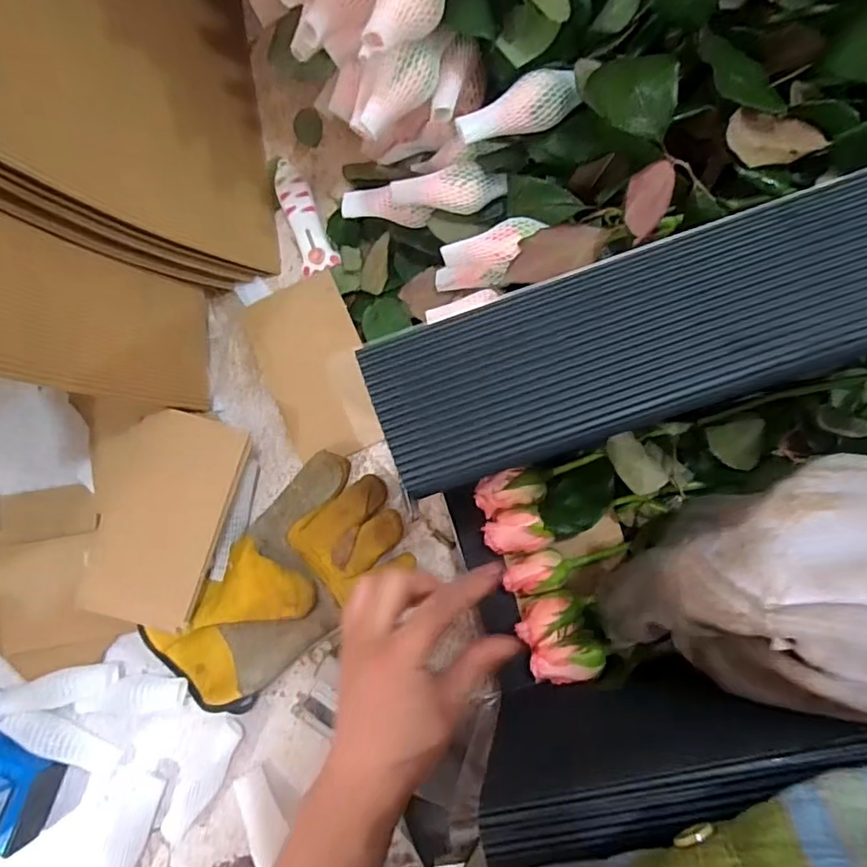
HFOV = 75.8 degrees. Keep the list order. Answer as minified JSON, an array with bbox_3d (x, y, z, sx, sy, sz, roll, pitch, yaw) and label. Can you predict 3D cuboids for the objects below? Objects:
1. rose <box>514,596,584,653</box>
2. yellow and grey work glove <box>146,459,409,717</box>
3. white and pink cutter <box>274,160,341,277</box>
[{"bbox_3d":[0.073,0.117,0.351,0.042,0.027,0.026,-18,82,3],"label":"rose"},{"bbox_3d":[-0.113,0.107,0.397,0.194,0.025,0.101,-41,81,0],"label":"yellow and grey work glove"},{"bbox_3d":[-0.104,-0.173,0.440,0.027,0.010,0.104,-24,82,2],"label":"white and pink cutter"}]

